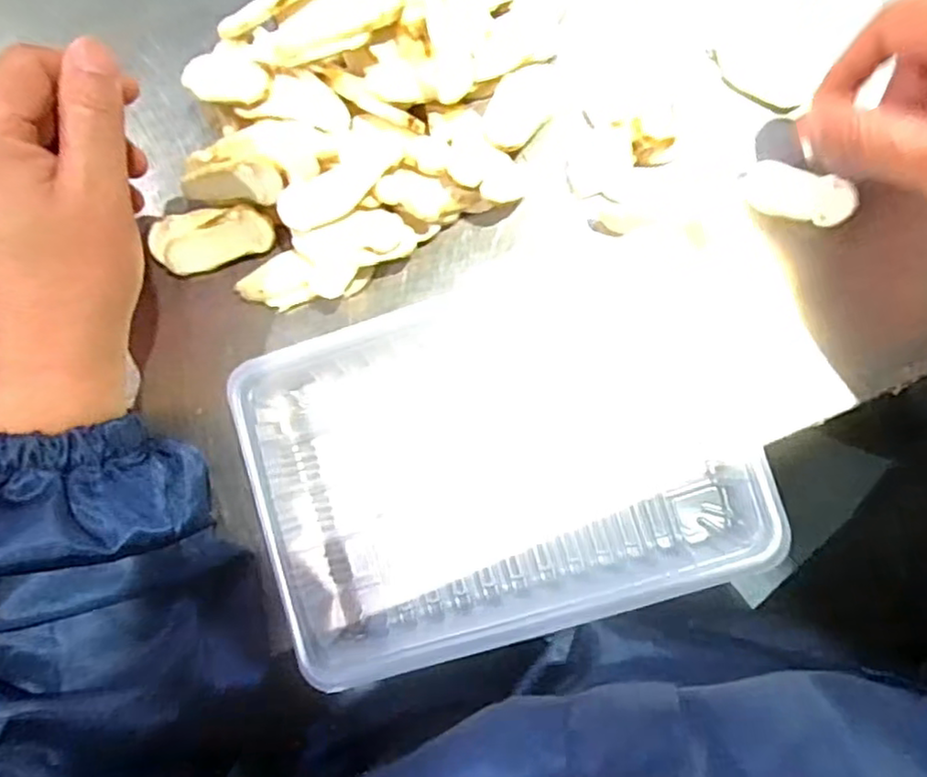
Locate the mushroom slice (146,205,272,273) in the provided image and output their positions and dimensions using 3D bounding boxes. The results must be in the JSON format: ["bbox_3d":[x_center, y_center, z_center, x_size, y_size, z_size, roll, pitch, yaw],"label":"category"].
[{"bbox_3d":[-0.120,-0.073,0.319,0.058,0.010,0.027,-8,114,7],"label":"mushroom slice"}]

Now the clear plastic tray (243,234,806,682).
[{"bbox_3d":[0.018,0.028,0.294,0.213,0.030,0.155,-18,82,4],"label":"clear plastic tray"}]

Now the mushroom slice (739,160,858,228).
[{"bbox_3d":[0.147,-0.086,0.290,0.046,0.008,0.022,26,87,9],"label":"mushroom slice"}]

